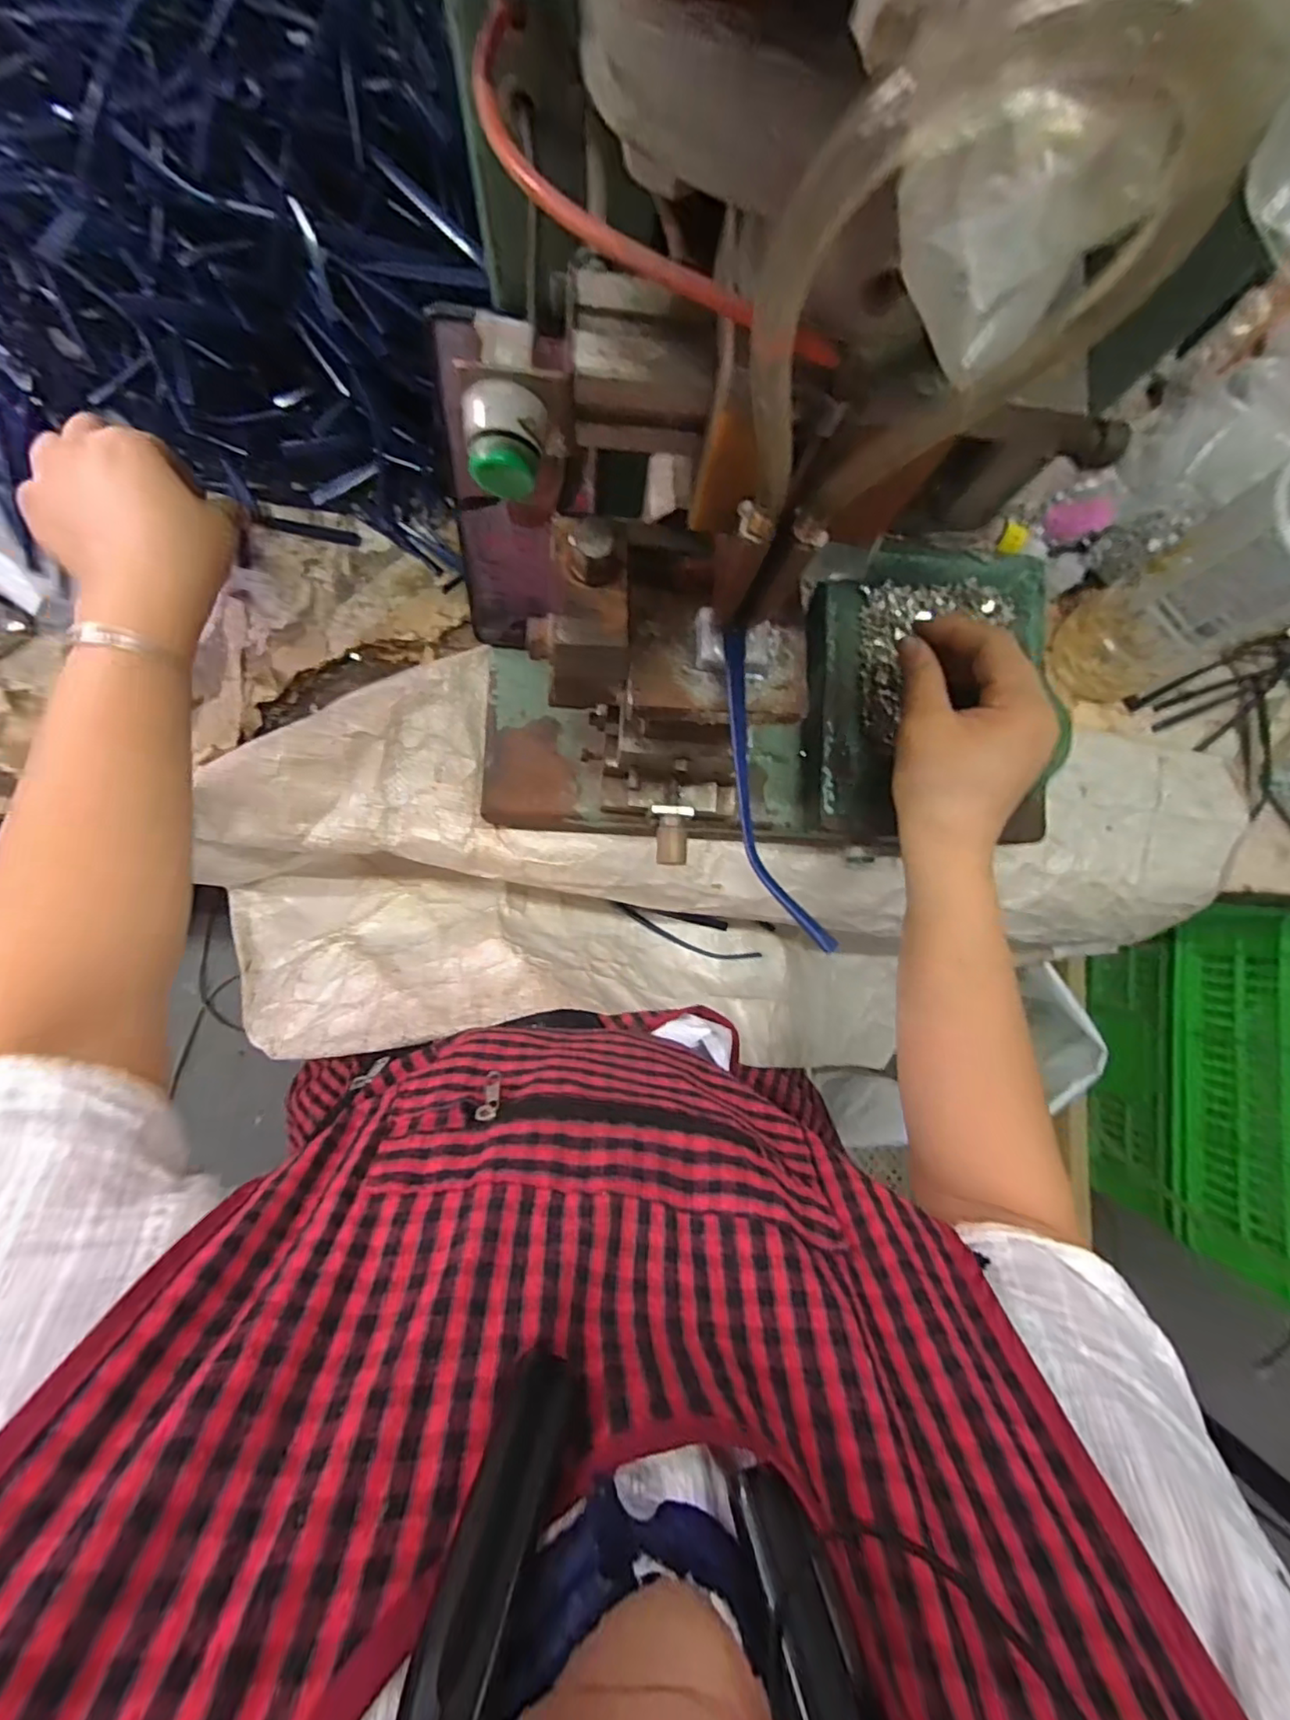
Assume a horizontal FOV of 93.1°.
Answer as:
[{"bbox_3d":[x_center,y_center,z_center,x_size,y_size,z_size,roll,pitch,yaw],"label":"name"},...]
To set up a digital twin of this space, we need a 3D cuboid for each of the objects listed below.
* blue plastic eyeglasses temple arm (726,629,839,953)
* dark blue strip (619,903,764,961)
[{"bbox_3d":[0.045,-0.030,0.237,0.020,0.013,0.138,-6,68,-6],"label":"blue plastic eyeglasses temple arm"},{"bbox_3d":[0.041,0.077,0.602,0.149,0.012,0.020,20,85,-4],"label":"dark blue strip"}]

